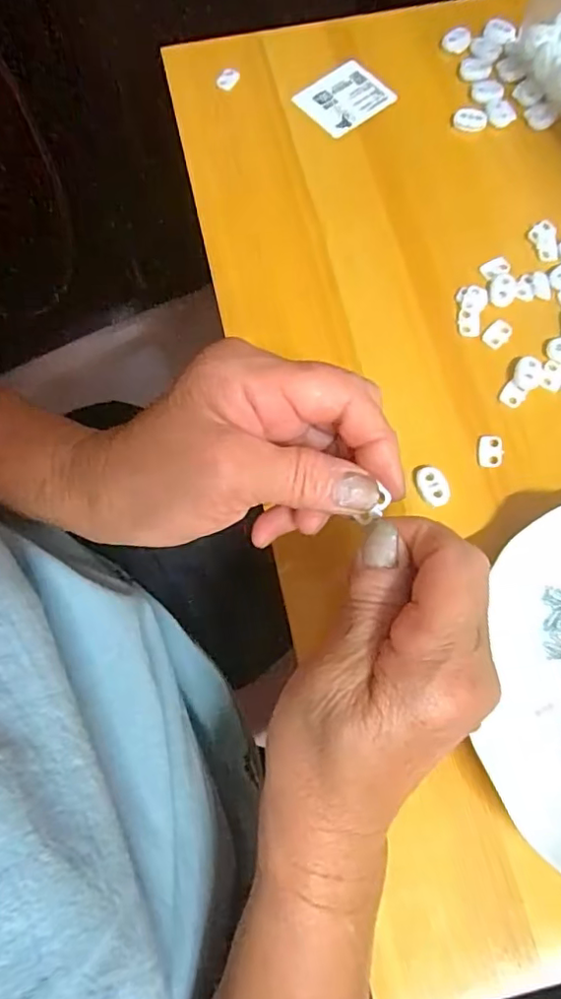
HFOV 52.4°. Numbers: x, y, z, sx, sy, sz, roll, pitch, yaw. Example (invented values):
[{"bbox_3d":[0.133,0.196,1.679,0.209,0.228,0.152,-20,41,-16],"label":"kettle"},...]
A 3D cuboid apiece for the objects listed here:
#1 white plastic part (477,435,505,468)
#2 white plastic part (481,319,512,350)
[{"bbox_3d":[0.118,-0.027,0.319,0.014,0.004,0.019,11,73,3],"label":"white plastic part"},{"bbox_3d":[0.130,-0.099,0.340,0.012,0.004,0.018,40,76,11],"label":"white plastic part"}]

